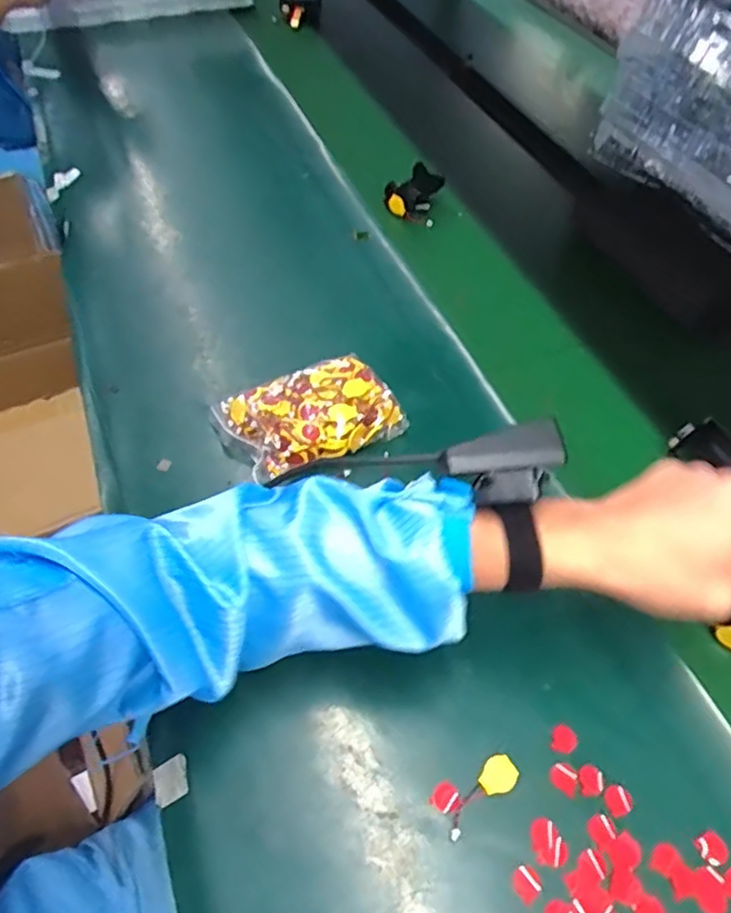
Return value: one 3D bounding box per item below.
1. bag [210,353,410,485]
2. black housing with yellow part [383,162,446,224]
[{"bbox_3d":[-0.046,-0.037,0.539,0.148,0.024,0.095,-26,61,-19],"label":"bag"},{"bbox_3d":[0.061,-0.330,0.772,0.053,0.032,0.079,27,57,15],"label":"black housing with yellow part"}]

